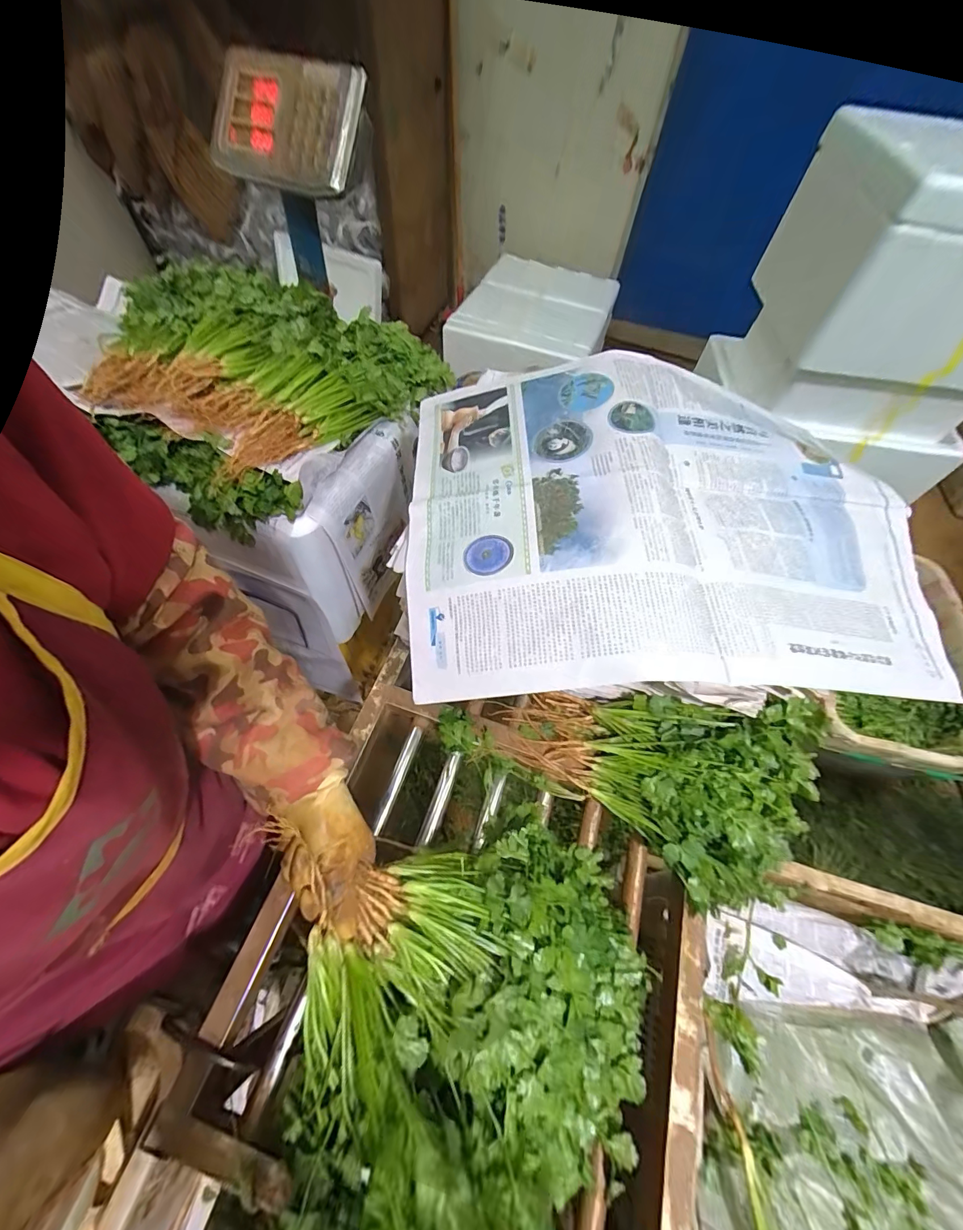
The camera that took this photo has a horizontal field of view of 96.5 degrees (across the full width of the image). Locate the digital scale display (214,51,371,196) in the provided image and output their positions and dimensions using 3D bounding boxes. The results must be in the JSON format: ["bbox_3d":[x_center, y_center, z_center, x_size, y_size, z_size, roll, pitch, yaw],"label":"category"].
[{"bbox_3d":[-0.299,-0.760,0.659,0.262,0.031,0.168,21,104,11],"label":"digital scale display"}]

